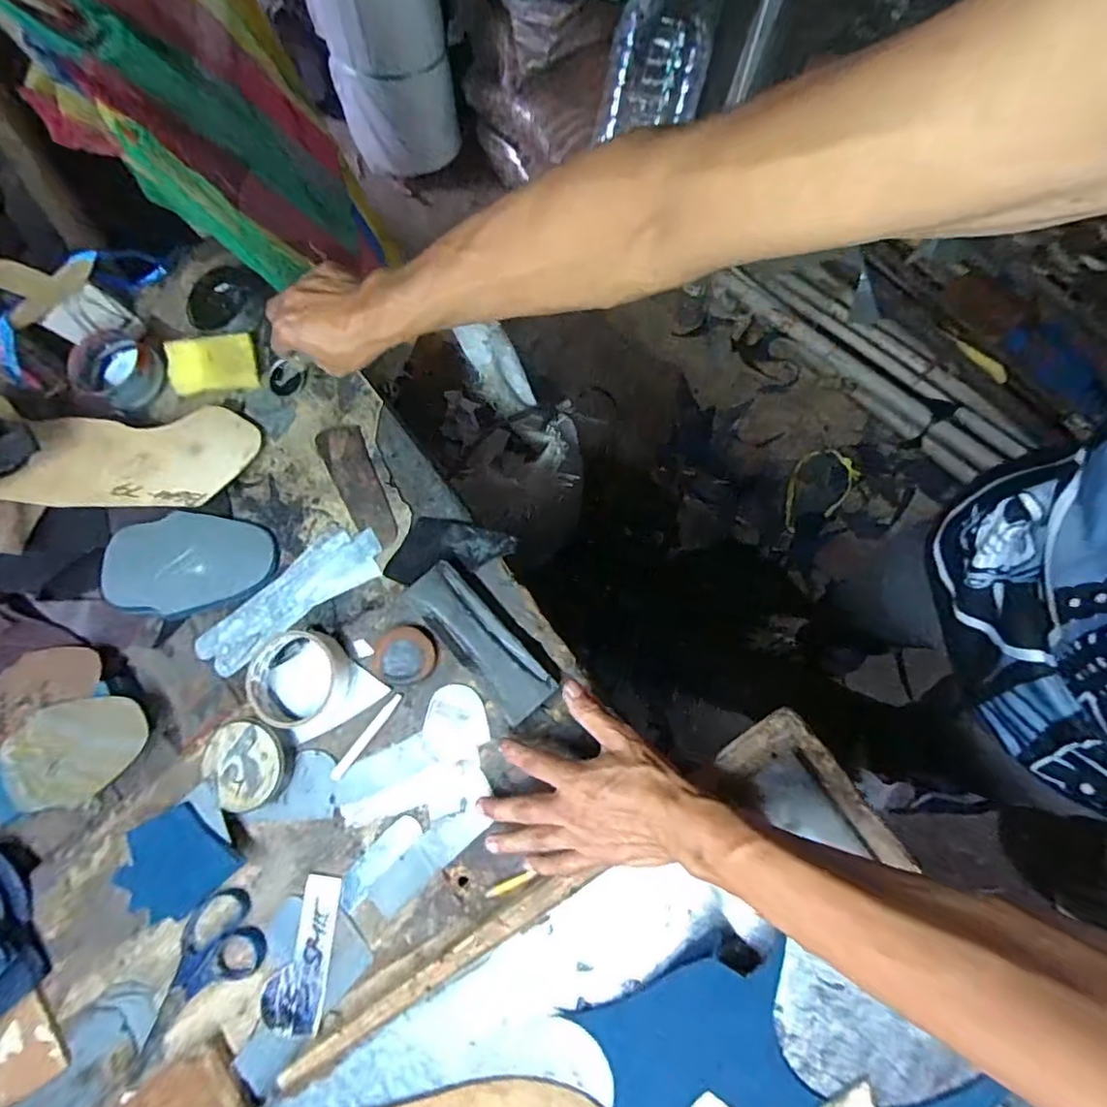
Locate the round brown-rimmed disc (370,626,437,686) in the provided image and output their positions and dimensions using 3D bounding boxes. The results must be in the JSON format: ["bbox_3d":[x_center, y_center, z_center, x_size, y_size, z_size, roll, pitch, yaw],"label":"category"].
[{"bbox_3d":[-0.132,0.090,0.497,0.056,0.009,0.049,11,77,4],"label":"round brown-rimmed disc"}]

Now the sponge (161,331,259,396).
[{"bbox_3d":[-0.355,-0.198,0.589,0.087,0.015,0.053,-9,104,-3],"label":"sponge"}]

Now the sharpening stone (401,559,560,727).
[{"bbox_3d":[-0.065,0.074,0.488,0.049,0.024,0.153,-42,79,-8],"label":"sharpening stone"}]

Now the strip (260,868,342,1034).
[{"bbox_3d":[-0.210,0.339,0.477,0.058,0.005,0.123,10,78,23],"label":"strip"}]

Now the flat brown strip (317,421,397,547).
[{"bbox_3d":[-0.193,-0.067,0.556,0.044,0.010,0.134,-27,81,8],"label":"flat brown strip"}]

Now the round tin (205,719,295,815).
[{"bbox_3d":[-0.264,0.182,0.490,0.067,0.016,0.074,-25,77,-5],"label":"round tin"}]

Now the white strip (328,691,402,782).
[{"bbox_3d":[-0.162,0.159,0.491,0.011,0.009,0.089,38,80,9],"label":"white strip"}]

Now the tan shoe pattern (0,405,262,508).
[{"bbox_3d":[-0.415,-0.094,0.553,0.231,0.009,0.102,-2,74,-6],"label":"tan shoe pattern"}]

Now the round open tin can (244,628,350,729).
[{"bbox_3d":[-0.226,0.110,0.505,0.082,0.037,0.085,0,76,1],"label":"round open tin can"}]

